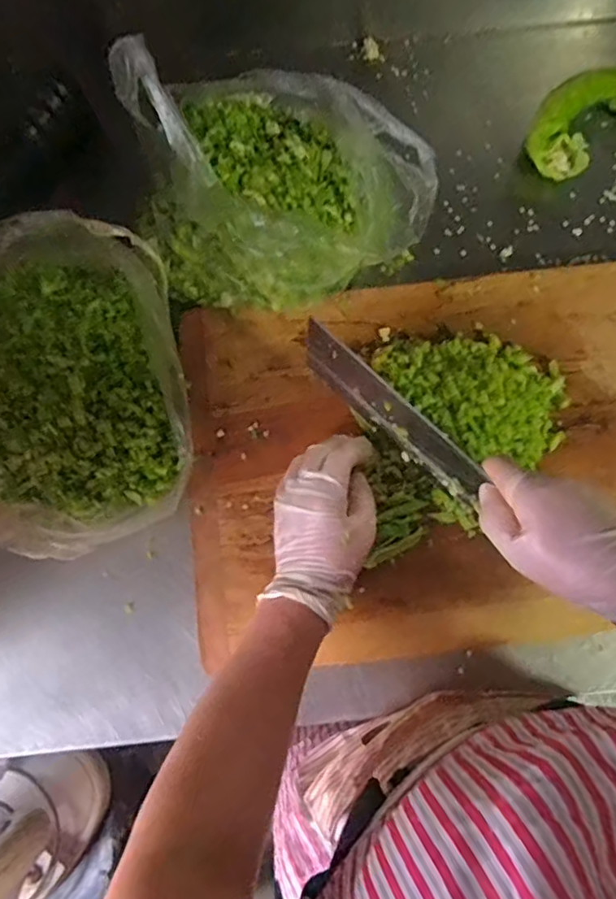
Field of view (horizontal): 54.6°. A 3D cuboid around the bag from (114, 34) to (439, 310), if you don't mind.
[{"bbox_3d":[-0.023,-0.261,0.518,0.263,0.171,0.215,-13,78,-3],"label":"bag"}]

